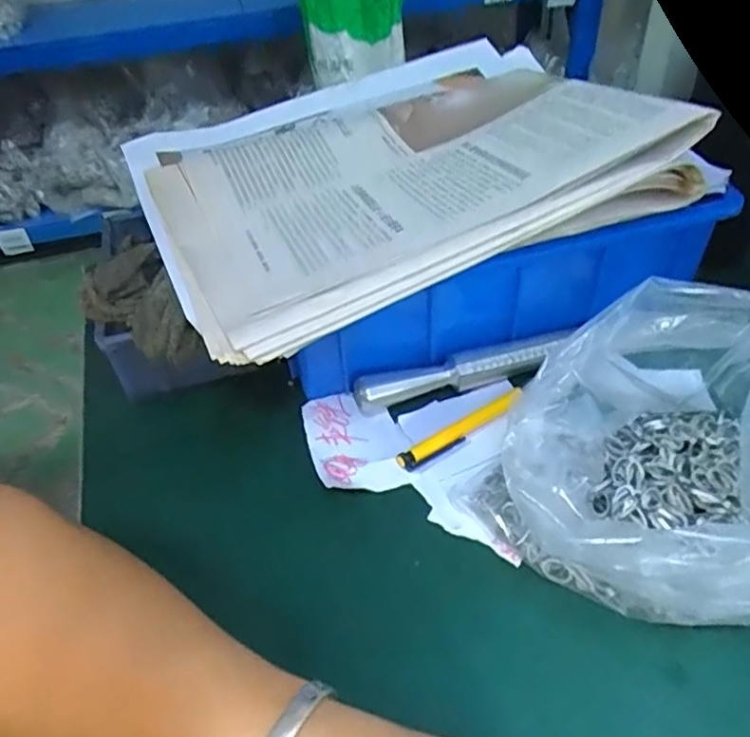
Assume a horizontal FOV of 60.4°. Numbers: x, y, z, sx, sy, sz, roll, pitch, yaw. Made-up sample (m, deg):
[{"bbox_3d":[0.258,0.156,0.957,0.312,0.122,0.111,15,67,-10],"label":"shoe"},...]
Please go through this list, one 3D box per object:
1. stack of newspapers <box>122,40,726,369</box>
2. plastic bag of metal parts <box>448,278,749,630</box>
[{"bbox_3d":[0.008,-0.136,0.396,0.297,0.046,0.252,-20,46,-16],"label":"stack of newspapers"},{"bbox_3d":[0.135,0.038,0.293,0.147,0.101,0.134,-25,47,-21],"label":"plastic bag of metal parts"}]

